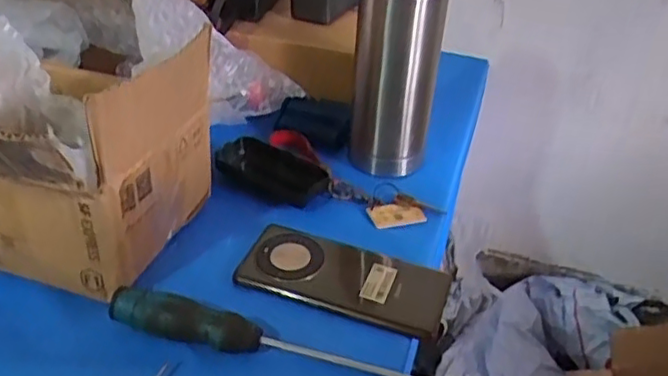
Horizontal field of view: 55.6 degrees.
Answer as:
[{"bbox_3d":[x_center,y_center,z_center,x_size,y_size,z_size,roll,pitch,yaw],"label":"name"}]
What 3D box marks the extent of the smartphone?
[{"bbox_3d":[0.009,0.068,0.512,0.164,0.010,0.076,15,38,14],"label":"smartphone"}]

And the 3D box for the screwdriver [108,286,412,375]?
[{"bbox_3d":[-0.040,0.108,0.437,0.241,0.029,0.026,12,37,10],"label":"screwdriver"}]

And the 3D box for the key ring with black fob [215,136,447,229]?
[{"bbox_3d":[-0.010,-0.005,0.602,0.209,0.020,0.061,15,38,14],"label":"key ring with black fob"}]

